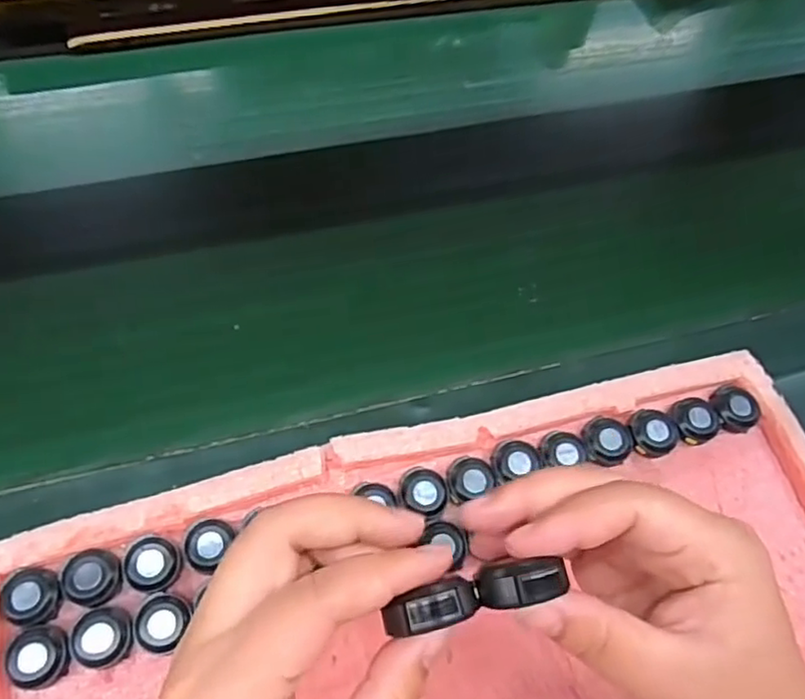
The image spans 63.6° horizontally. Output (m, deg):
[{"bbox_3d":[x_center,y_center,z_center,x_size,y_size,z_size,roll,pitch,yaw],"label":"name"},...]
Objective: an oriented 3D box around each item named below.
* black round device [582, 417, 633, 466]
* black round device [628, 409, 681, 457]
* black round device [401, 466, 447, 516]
[{"bbox_3d":[0.126,0.057,0.406,0.031,0.016,0.030,2,61,-3],"label":"black round device"},{"bbox_3d":[0.158,0.053,0.411,0.032,0.014,0.030,2,61,-3],"label":"black round device"},{"bbox_3d":[0.013,0.082,0.381,0.027,0.015,0.029,2,61,-3],"label":"black round device"}]

